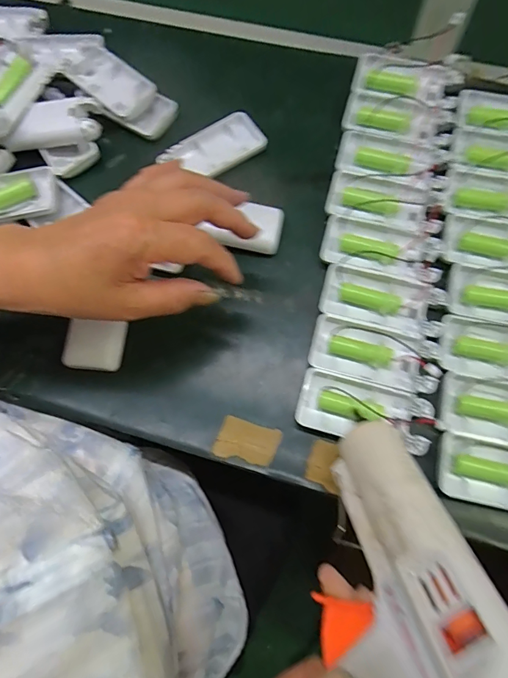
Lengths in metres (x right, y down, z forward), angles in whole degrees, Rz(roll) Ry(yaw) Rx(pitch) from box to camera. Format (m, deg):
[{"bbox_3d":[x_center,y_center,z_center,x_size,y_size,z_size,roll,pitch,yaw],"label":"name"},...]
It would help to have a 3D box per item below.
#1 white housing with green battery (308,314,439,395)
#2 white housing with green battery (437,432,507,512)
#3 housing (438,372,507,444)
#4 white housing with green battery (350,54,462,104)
[{"bbox_3d":[0.094,0.013,0.335,0.097,0.017,0.045,16,75,6],"label":"white housing with green battery"},{"bbox_3d":[0.181,0.098,0.301,0.096,0.012,0.045,11,74,5],"label":"white housing with green battery"},{"bbox_3d":[0.188,0.054,0.314,0.094,0.015,0.045,11,74,5],"label":"housing"},{"bbox_3d":[0.146,-0.250,0.409,0.097,0.016,0.045,15,75,6],"label":"white housing with green battery"}]

